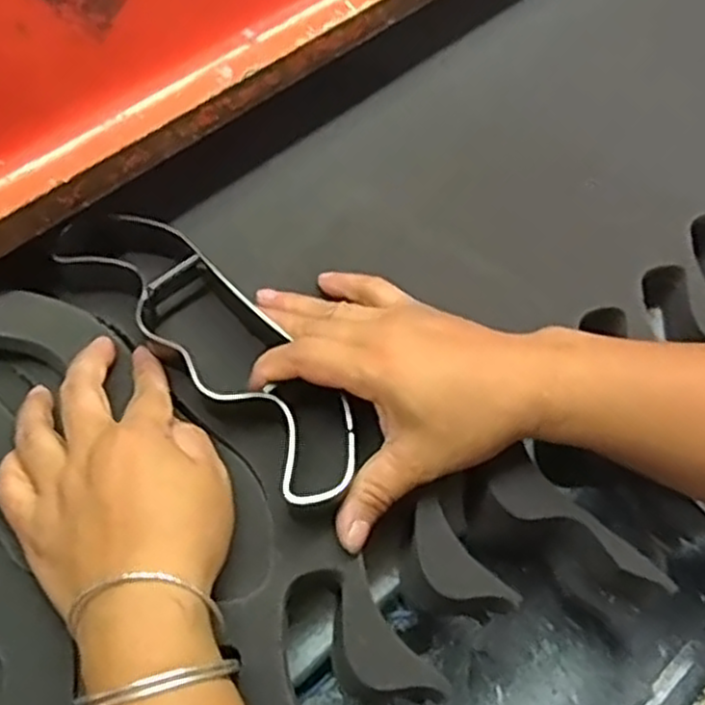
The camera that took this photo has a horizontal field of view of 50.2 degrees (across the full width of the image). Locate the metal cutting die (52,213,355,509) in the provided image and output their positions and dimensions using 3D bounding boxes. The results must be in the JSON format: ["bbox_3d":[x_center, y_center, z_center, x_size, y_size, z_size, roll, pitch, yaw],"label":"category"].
[{"bbox_3d":[-0.078,-0.011,0.398,0.058,0.028,0.228,-40,66,-20],"label":"metal cutting die"}]

